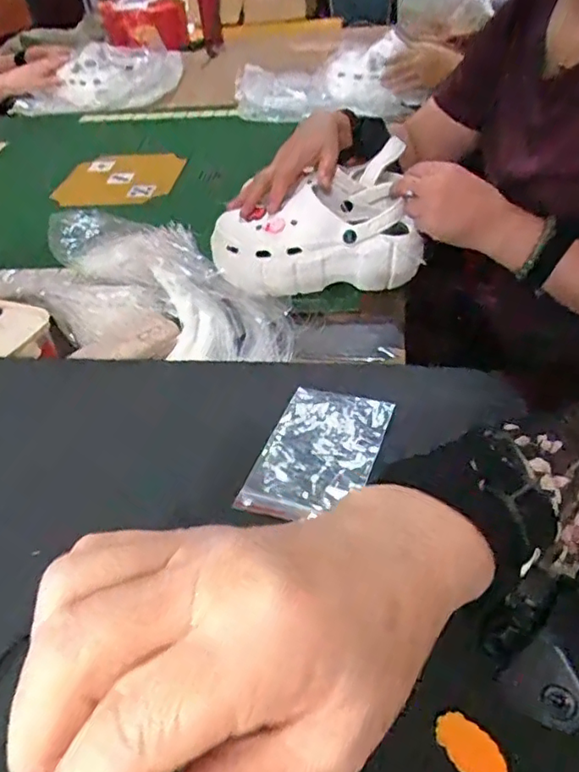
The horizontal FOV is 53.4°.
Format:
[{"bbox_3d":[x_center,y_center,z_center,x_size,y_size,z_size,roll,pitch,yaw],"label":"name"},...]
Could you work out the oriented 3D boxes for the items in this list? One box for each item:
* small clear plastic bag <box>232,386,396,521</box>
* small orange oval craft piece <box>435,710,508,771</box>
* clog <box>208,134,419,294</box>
[{"bbox_3d":[0.019,0.042,0.369,0.070,0.008,0.107,11,43,19],"label":"small clear plastic bag"},{"bbox_3d":[0.074,0.149,0.235,0.017,0.004,0.032,-27,44,-23],"label":"small orange oval craft piece"},{"bbox_3d":[0.035,-0.197,0.712,0.254,0.118,0.122,-2,40,5],"label":"clog"}]

